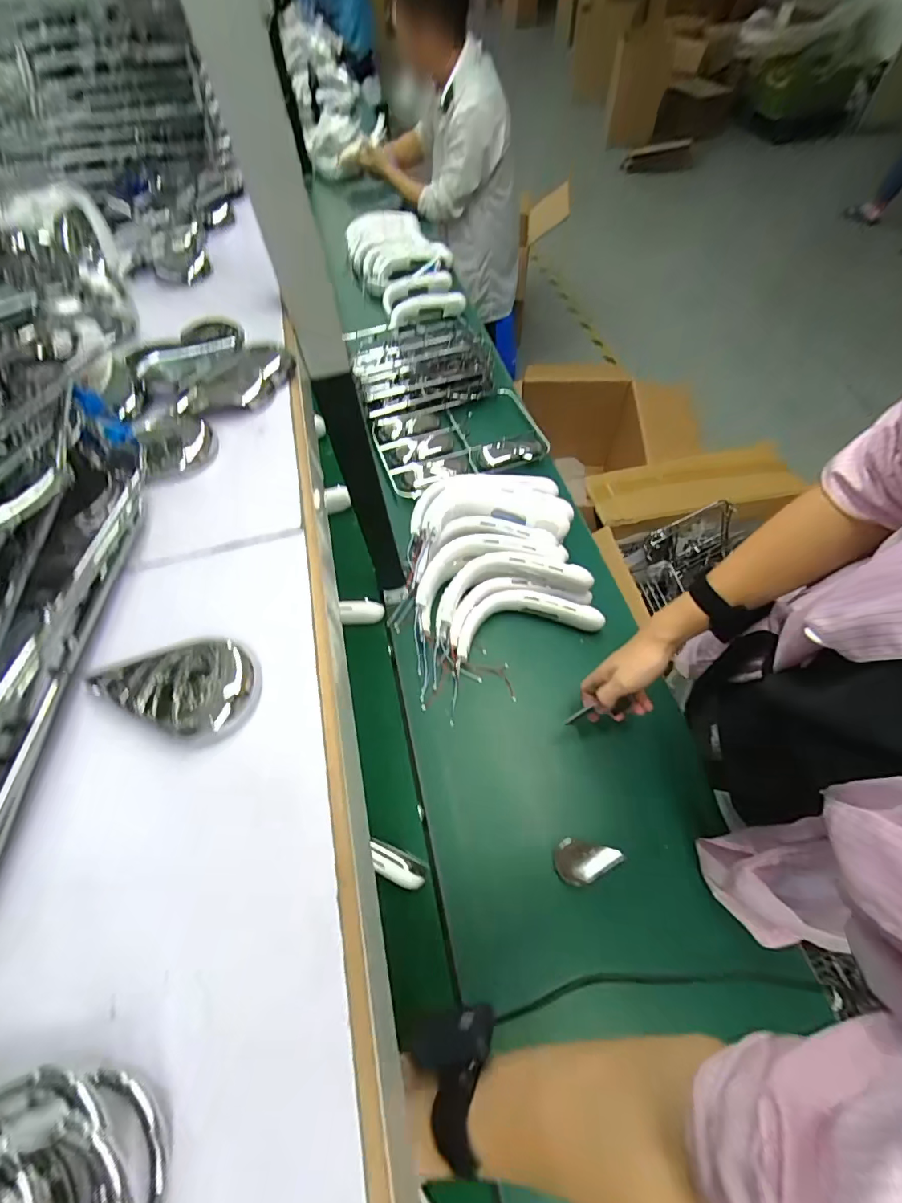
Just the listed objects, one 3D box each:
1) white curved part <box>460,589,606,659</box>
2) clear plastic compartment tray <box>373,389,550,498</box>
[{"bbox_3d":[0.118,0.026,0.706,0.234,0.050,0.086,-11,60,-4],"label":"white curved part"},{"bbox_3d":[0.019,-0.335,0.944,0.335,0.046,0.238,-20,61,-9],"label":"clear plastic compartment tray"}]

